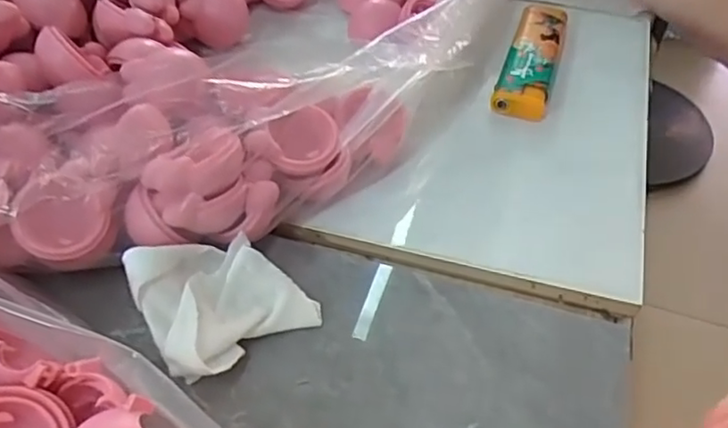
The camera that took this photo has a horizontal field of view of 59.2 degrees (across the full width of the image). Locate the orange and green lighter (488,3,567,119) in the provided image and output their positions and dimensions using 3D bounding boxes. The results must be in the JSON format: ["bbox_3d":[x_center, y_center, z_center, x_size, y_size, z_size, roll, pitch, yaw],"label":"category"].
[{"bbox_3d":[0.080,-0.073,0.304,0.023,0.013,0.075,16,50,14],"label":"orange and green lighter"}]

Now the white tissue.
[{"bbox_3d":[-0.046,0.026,0.210,0.050,0.023,0.043,-25,53,-22],"label":"white tissue"}]

